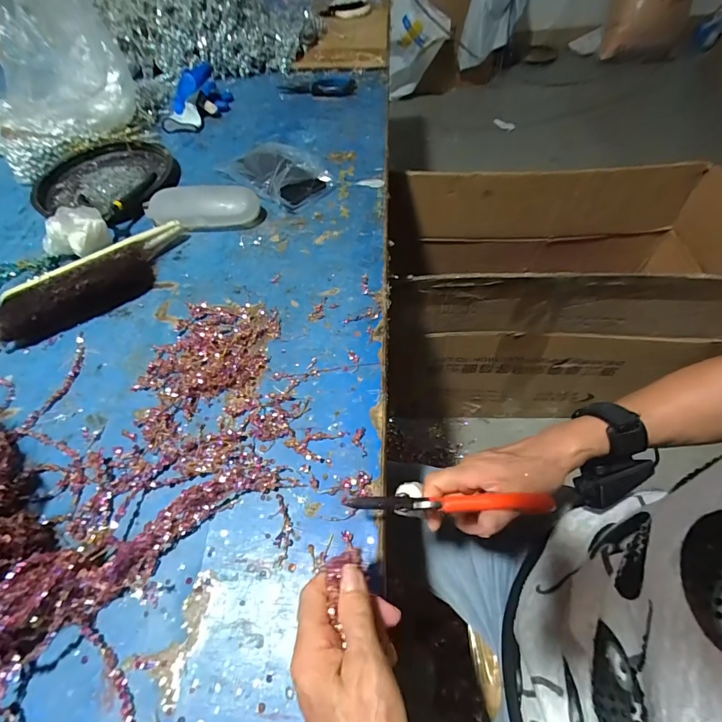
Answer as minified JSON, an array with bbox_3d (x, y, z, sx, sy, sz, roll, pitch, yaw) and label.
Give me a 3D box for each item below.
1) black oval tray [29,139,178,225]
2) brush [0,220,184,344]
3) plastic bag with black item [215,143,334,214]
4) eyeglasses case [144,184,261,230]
[{"bbox_3d":[-0.432,-0.307,0.649,0.209,0.029,0.229,-5,56,1],"label":"black oval tray"},{"bbox_3d":[-0.336,-0.107,0.499,0.248,0.045,0.081,-38,62,-20],"label":"brush"},{"bbox_3d":[-0.136,-0.310,0.620,0.187,0.045,0.101,36,65,24],"label":"plastic bag with black item"},{"bbox_3d":[-0.236,-0.220,0.565,0.166,0.046,0.046,-2,56,2],"label":"eyeglasses case"}]

